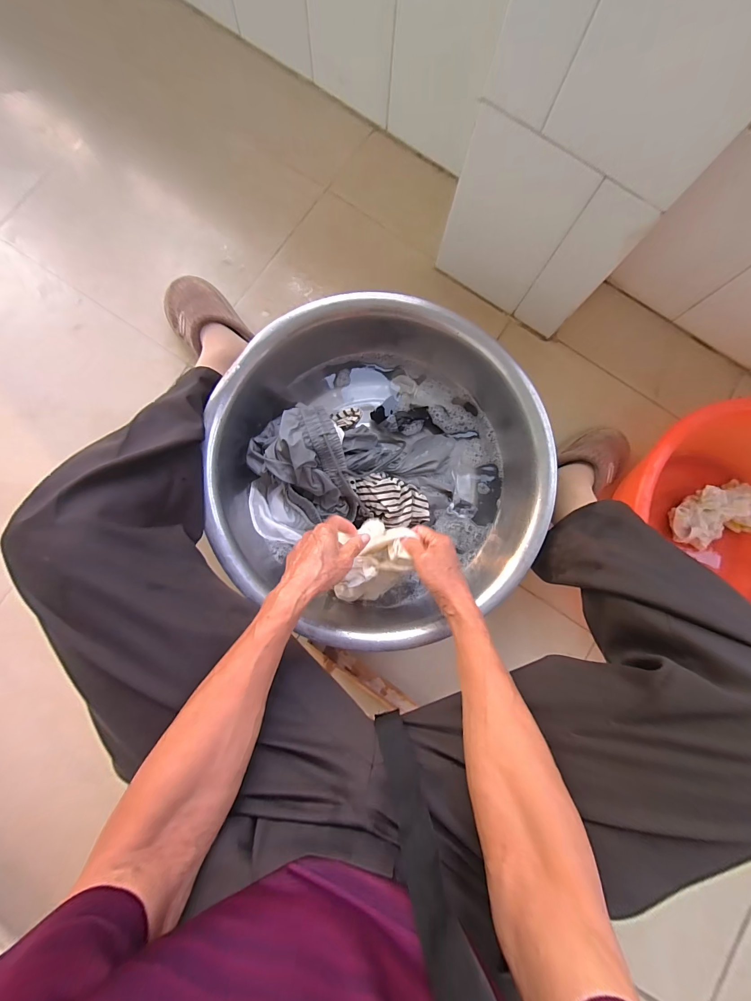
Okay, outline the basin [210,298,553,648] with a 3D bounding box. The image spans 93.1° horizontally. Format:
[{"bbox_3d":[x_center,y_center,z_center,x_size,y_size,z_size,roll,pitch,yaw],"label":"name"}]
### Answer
[{"bbox_3d":[0.001,-0.059,0.634,0.534,0.159,0.527,0,84,-3],"label":"basin"}]

